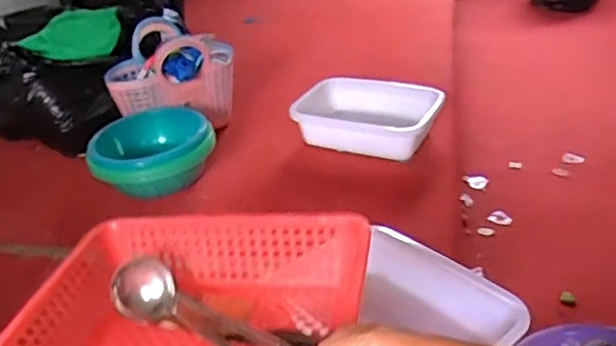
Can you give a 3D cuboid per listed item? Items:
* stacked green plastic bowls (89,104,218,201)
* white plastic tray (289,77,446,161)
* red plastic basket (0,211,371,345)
[{"bbox_3d":[-0.298,-0.038,1.180,0.237,0.116,0.180,-13,30,-11],"label":"stacked green plastic bowls"},{"bbox_3d":[0.117,-0.118,1.279,0.316,0.084,0.198,8,32,24],"label":"white plastic tray"},{"bbox_3d":[-0.119,0.144,0.602,0.300,0.090,0.231,1,30,13],"label":"red plastic basket"}]

